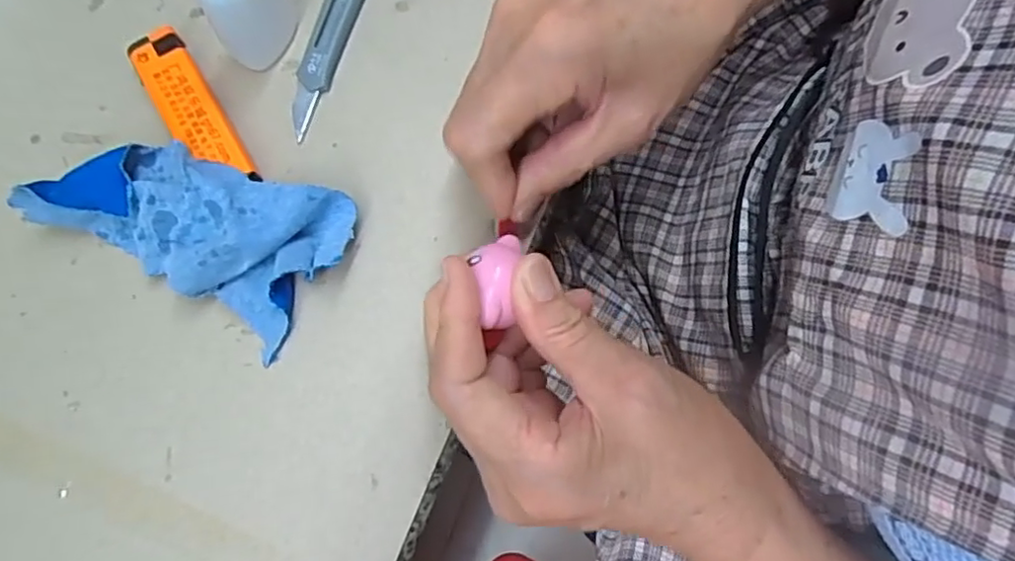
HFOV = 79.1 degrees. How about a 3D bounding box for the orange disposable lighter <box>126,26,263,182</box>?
[{"bbox_3d":[-0.133,-0.070,0.262,0.023,0.013,0.081,-32,80,-6],"label":"orange disposable lighter"}]

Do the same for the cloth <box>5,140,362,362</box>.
[{"bbox_3d":[-0.123,-0.027,0.247,0.110,0.024,0.069,32,80,7],"label":"cloth"}]

